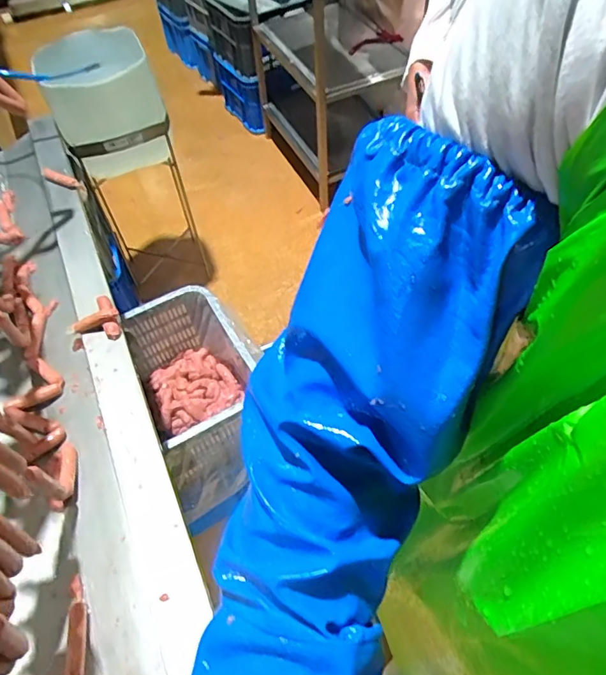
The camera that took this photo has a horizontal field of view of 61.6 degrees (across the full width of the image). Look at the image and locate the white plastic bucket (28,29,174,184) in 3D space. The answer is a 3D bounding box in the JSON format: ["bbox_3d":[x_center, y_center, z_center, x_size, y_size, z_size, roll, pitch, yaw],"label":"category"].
[{"bbox_3d":[-0.539,-0.645,1.405,0.270,0.278,0.276,-19,56,-10],"label":"white plastic bucket"}]

